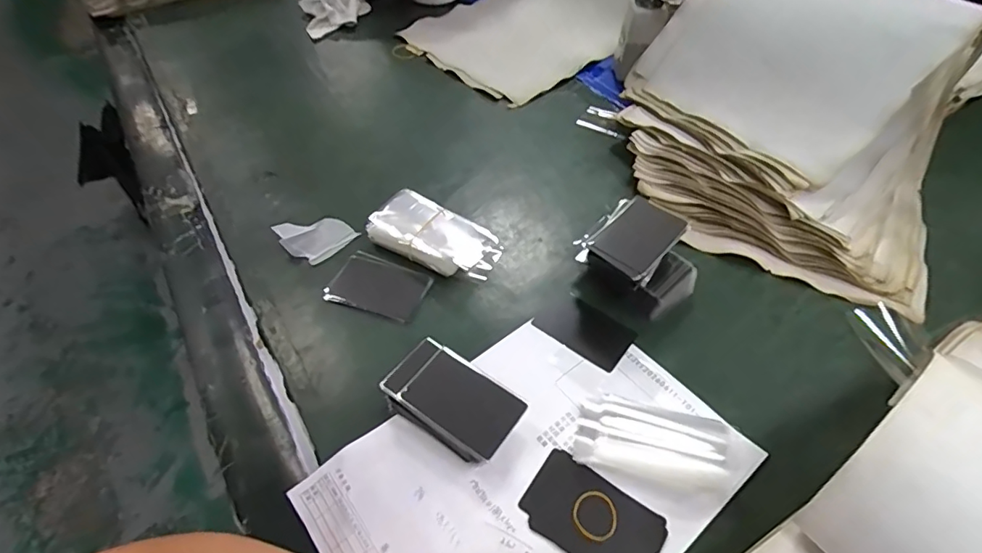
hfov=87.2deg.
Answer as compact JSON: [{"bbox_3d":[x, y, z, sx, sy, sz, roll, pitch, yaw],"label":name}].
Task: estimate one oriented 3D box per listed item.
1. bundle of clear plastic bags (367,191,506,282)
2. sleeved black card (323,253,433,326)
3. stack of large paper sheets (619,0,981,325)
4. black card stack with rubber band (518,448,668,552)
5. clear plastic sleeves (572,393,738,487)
[{"bbox_3d":[-0.058,-0.042,0.531,0.129,0.030,0.067,23,53,19],"label":"bundle of clear plastic bags"},{"bbox_3d":[-0.109,0.009,0.504,0.095,0.004,0.062,16,51,14],"label":"sleeved black card"},{"bbox_3d":[0.330,-0.192,0.573,0.367,0.177,0.342,24,54,20],"label":"stack of large paper sheets"},{"bbox_3d":[0.071,0.170,0.366,0.093,0.004,0.060,29,55,23],"label":"black card stack with rubber band"},{"bbox_3d":[0.128,0.128,0.403,0.118,0.007,0.063,9,50,8],"label":"clear plastic sleeves"}]

